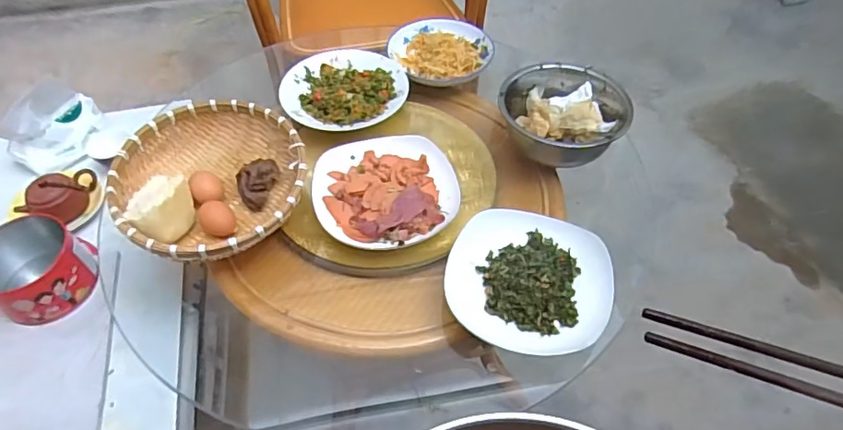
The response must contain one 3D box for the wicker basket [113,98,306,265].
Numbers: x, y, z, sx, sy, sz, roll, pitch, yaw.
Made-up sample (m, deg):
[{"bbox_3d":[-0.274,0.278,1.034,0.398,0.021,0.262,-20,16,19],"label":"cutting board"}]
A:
[{"bbox_3d":[-0.273,-0.038,0.716,0.230,0.080,0.242,-1,51,1],"label":"wicker basket"}]

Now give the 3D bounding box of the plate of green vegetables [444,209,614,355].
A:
[{"bbox_3d":[0.126,0.074,0.638,0.186,0.038,0.174,15,53,13],"label":"plate of green vegetables"}]

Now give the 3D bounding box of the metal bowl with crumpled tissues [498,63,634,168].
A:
[{"bbox_3d":[0.213,-0.149,0.804,0.179,0.067,0.156,31,58,24],"label":"metal bowl with crumpled tissues"}]

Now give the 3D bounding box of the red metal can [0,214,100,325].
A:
[{"bbox_3d":[-0.555,0.082,0.784,0.132,0.087,0.124,-1,51,1],"label":"red metal can"}]

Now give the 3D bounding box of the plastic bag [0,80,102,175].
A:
[{"bbox_3d":[-0.652,-0.154,0.966,0.160,0.126,0.073,-34,57,-24],"label":"plastic bag"}]

